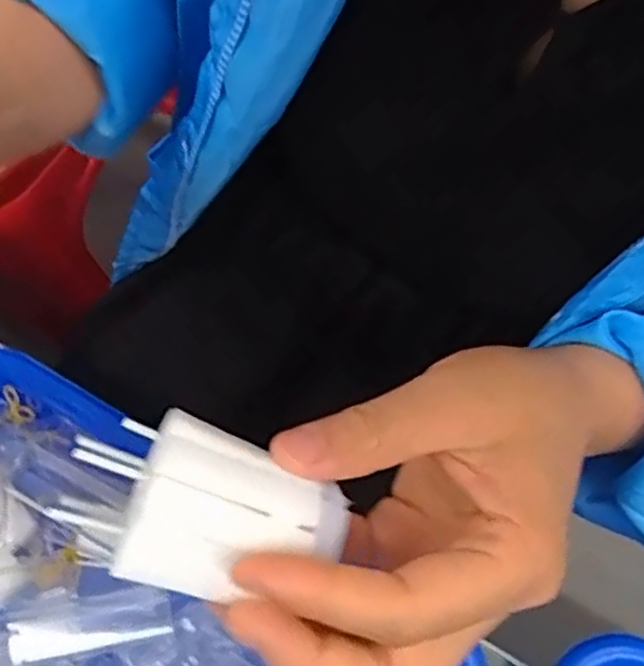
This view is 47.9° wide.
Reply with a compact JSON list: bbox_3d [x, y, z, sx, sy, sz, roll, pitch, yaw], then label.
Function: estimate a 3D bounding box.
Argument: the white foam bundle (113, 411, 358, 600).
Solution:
[{"bbox_3d":[-0.024,0.050,0.191,0.053,0.019,0.038,28,53,-11],"label":"white foam bundle"}]

